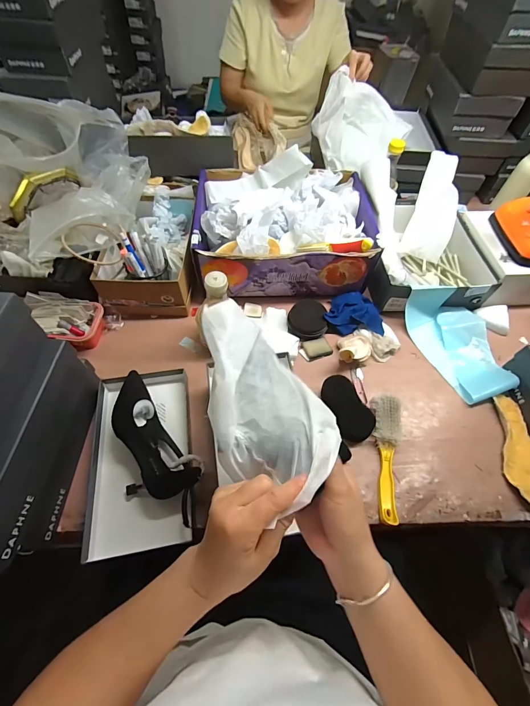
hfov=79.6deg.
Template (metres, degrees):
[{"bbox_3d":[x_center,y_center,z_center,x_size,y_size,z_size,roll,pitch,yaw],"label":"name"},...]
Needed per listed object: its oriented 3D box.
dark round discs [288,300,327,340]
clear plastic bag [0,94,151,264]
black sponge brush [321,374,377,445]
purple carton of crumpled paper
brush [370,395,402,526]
[{"bbox_3d":[0.095,-0.076,0.722,0.082,0.038,0.087,1,59,-2],"label":"dark round discs"},{"bbox_3d":[-0.396,-0.374,0.637,0.289,0.198,0.242,-35,67,-21],"label":"clear plastic bag"},{"bbox_3d":[0.160,0.105,0.618,0.061,0.034,0.126,-18,62,-13],"label":"black sponge brush"},{"bbox_3d":[0.042,-0.304,0.774,0.401,0.162,0.308,1,59,-2],"label":"purple carton of crumpled paper"},{"bbox_3d":[0.224,0.183,0.574,0.049,0.034,0.223,8,59,2],"label":"brush"}]

